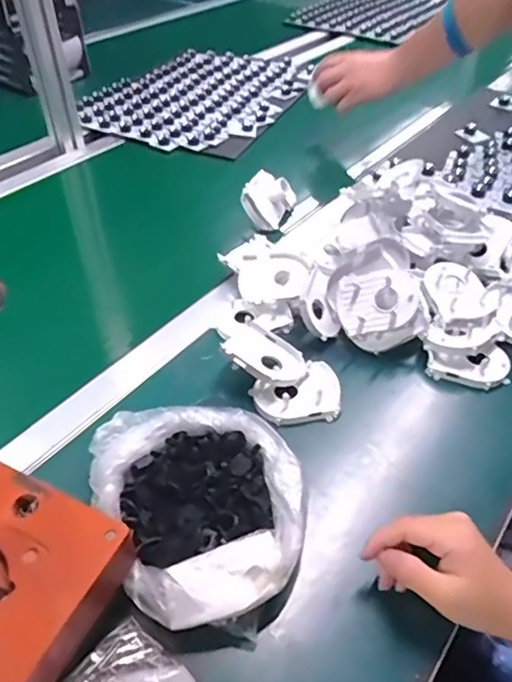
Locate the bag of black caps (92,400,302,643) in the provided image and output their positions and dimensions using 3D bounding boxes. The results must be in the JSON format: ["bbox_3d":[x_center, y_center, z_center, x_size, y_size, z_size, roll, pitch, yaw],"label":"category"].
[{"bbox_3d":[-0.044,0.132,0.439,0.159,0.037,0.189,-8,45,-9],"label":"bag of black caps"}]

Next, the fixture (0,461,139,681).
[{"bbox_3d":[-0.182,0.175,0.370,0.146,0.070,0.153,19,47,18],"label":"fixture"}]

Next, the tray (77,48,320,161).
[{"bbox_3d":[-0.103,-0.493,1.094,0.344,0.045,0.454,20,47,19],"label":"tray"}]

